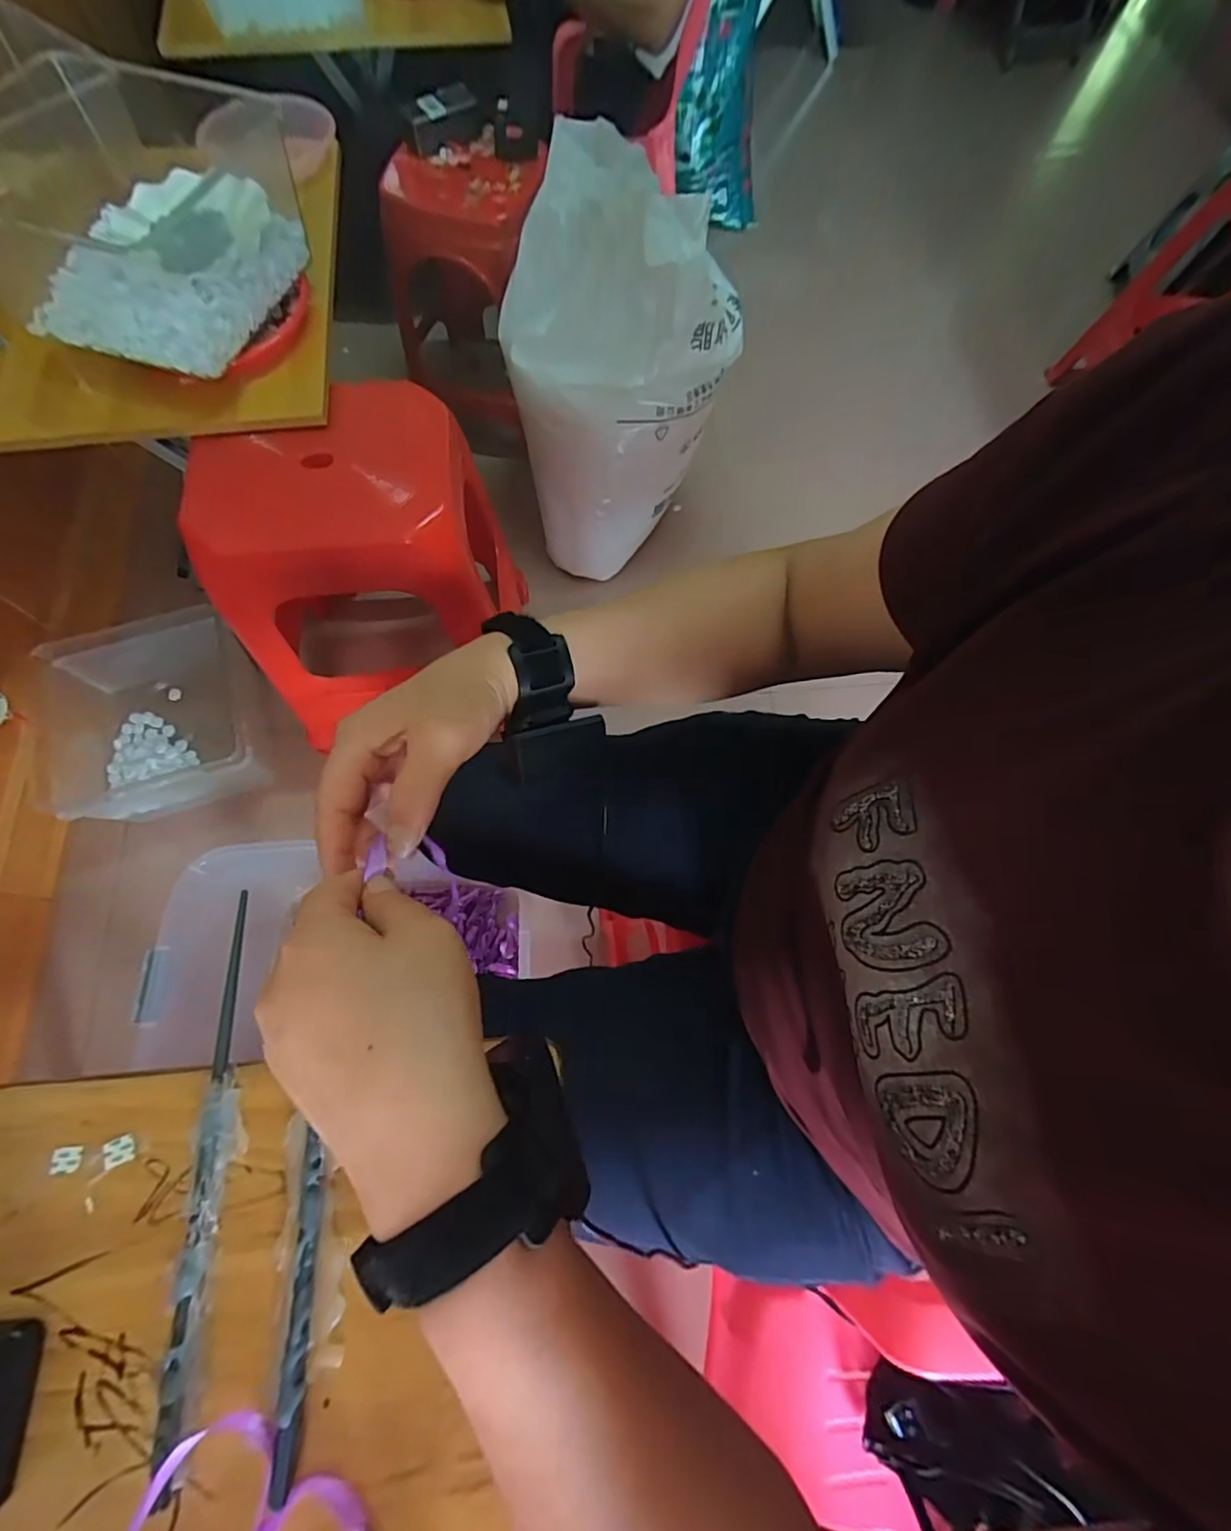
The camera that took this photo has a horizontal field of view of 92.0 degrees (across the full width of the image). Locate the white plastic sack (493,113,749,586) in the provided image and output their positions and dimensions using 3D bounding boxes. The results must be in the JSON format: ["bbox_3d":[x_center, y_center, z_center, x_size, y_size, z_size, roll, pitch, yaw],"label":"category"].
[{"bbox_3d":[0.009,-0.648,1.029,0.337,0.574,0.242,-26,73,-11],"label":"white plastic sack"}]

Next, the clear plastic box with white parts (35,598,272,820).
[{"bbox_3d":[-0.793,-0.083,1.040,0.332,0.132,0.330,-18,72,-8],"label":"clear plastic box with white parts"}]

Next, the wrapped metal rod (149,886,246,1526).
[{"bbox_3d":[-0.185,0.177,0.273,0.017,0.011,0.227,-4,70,-3],"label":"wrapped metal rod"}]

